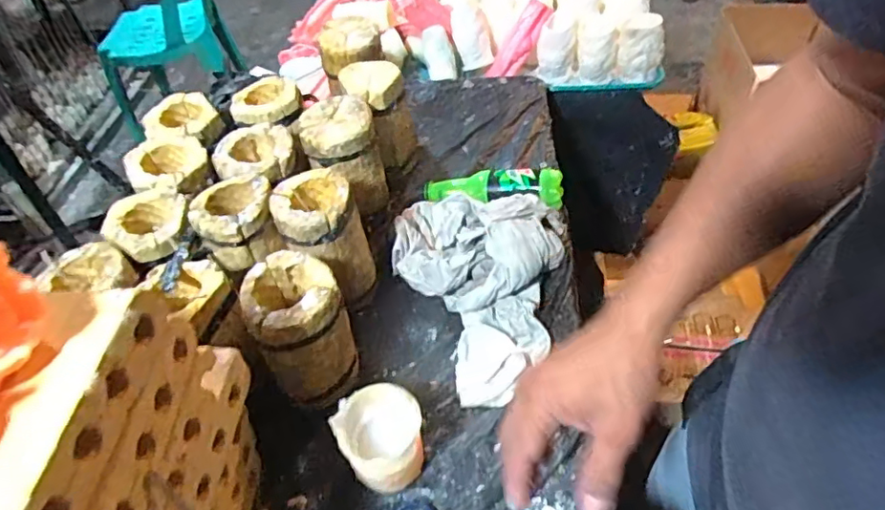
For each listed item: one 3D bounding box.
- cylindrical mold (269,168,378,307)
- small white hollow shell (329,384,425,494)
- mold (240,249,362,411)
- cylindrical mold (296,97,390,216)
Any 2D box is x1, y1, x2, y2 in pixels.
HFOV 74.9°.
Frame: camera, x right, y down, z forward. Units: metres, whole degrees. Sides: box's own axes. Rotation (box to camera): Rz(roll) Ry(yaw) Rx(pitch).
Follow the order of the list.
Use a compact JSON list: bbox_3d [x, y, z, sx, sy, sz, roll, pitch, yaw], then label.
[{"bbox_3d":[-0.133,-0.016,0.669,0.088,0.138,0.094,-26,51,-16],"label":"cylindrical mold"},{"bbox_3d":[-0.055,0.178,0.550,0.075,0.098,0.068,-19,50,-10],"label":"small white hollow shell"},{"bbox_3d":[-0.140,0.083,0.596,0.084,0.165,0.090,-3,49,4],"label":"mold"},{"bbox_3d":[-0.125,-0.122,0.752,0.080,0.135,0.087,-3,49,4],"label":"cylindrical mold"}]

